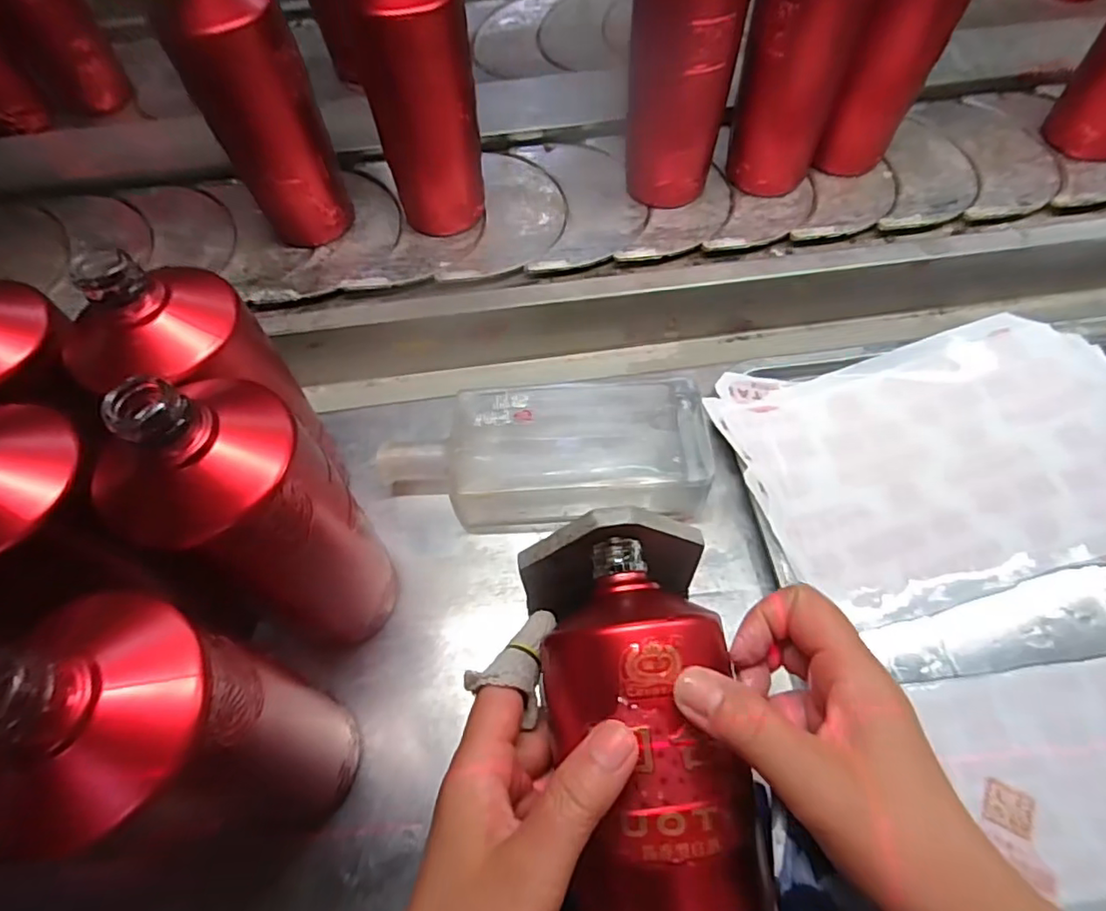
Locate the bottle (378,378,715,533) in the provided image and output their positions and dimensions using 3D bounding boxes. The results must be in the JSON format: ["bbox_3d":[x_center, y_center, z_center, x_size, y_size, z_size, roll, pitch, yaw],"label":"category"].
[{"bbox_3d":[-0.006,0.000,0.420,0.228,0.045,0.107,-5,63,-1],"label":"bottle"}]

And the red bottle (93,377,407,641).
[{"bbox_3d":[-0.137,0.038,0.311,0.070,0.216,0.079,32,68,16],"label":"red bottle"}]

